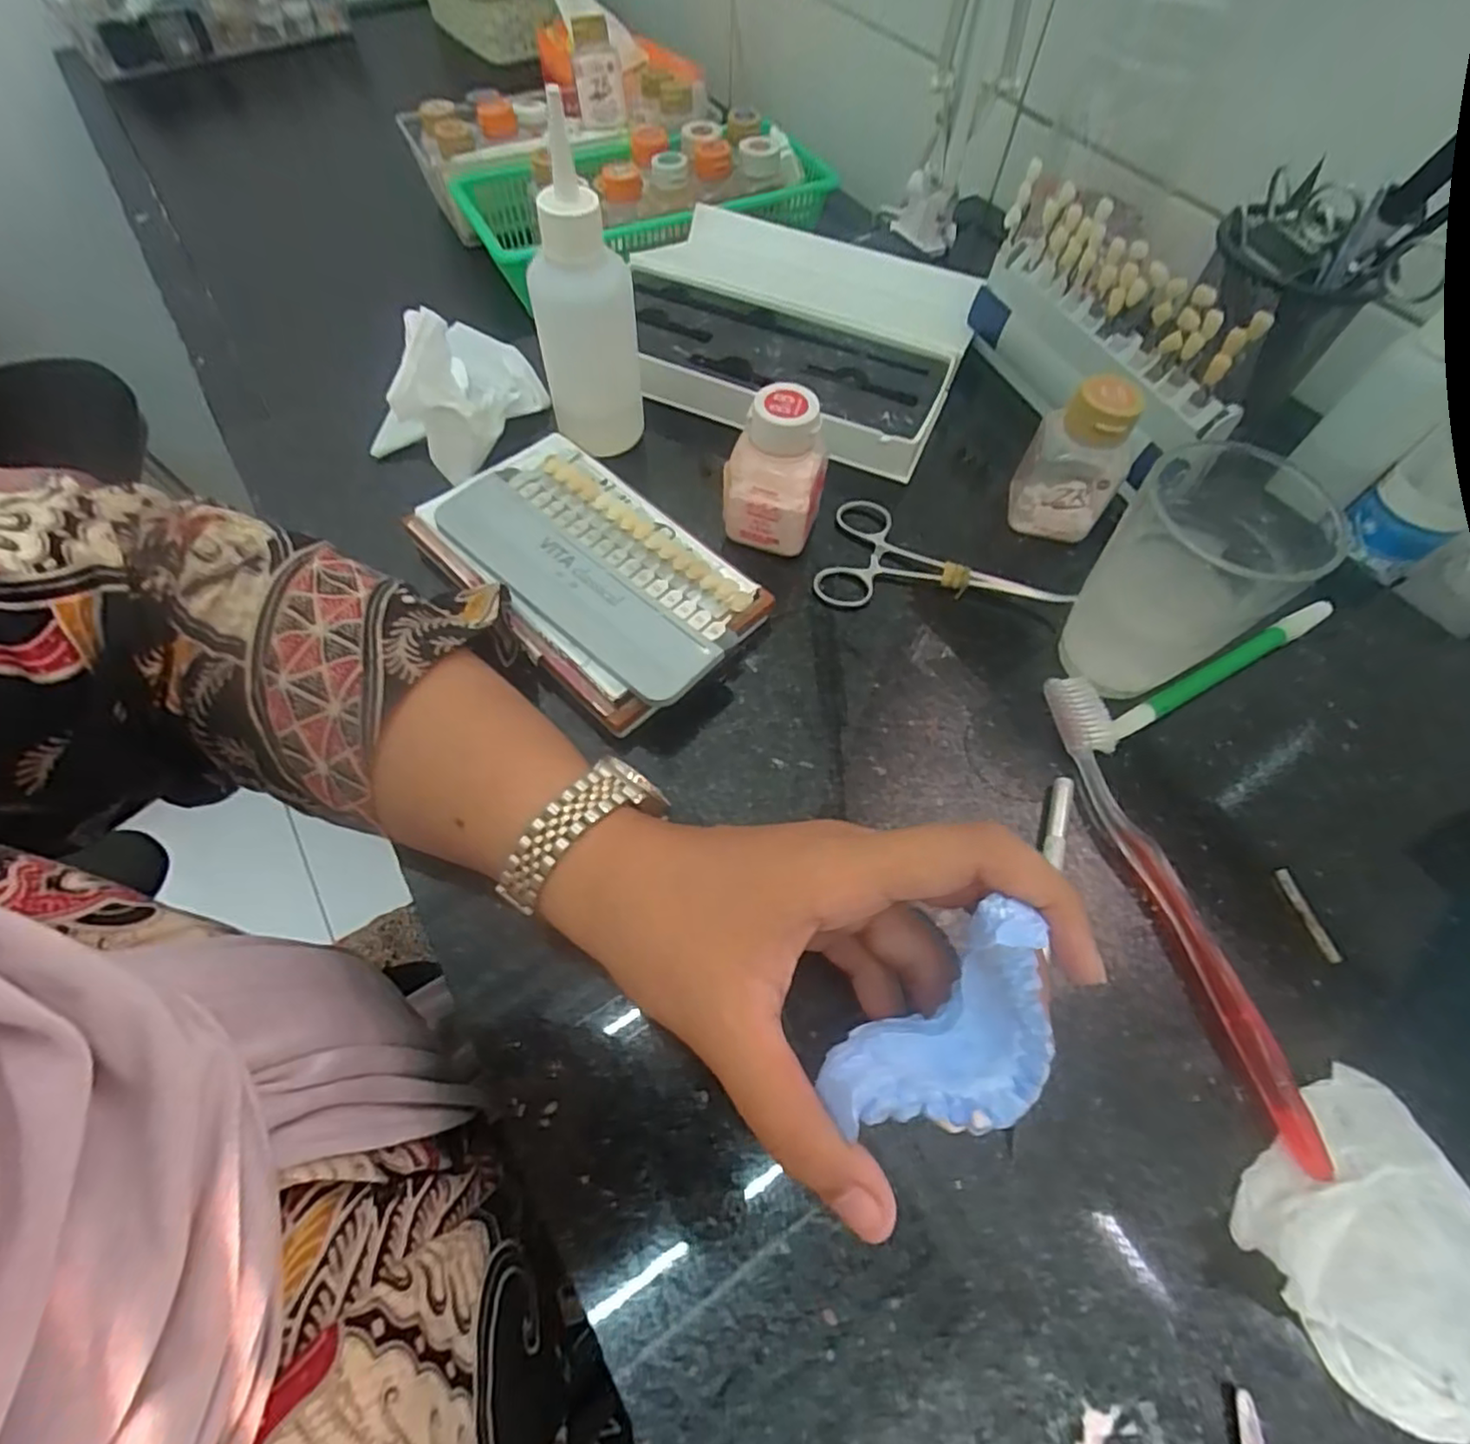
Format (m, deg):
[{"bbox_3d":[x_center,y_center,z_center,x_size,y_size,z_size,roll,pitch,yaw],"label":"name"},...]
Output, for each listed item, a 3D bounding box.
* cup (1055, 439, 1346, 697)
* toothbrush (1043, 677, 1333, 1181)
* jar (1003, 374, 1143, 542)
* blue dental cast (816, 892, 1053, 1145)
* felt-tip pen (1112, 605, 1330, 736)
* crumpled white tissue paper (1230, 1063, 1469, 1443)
[{"bbox_3d":[0.183,-0.057,0.275,0.062,0.092,0.061,1,61,-1],"label":"cup"},{"bbox_3d":[0.166,0.063,0.256,0.021,0.010,0.187,-10,62,-7],"label":"toothbrush"},{"bbox_3d":[0.165,-0.125,0.322,0.044,0.073,0.032,22,63,10],"label":"jar"},{"bbox_3d":[0.055,0.072,0.170,0.060,0.059,0.025,14,15,-26],"label":"blue dental cast"},{"bbox_3d":[0.226,-0.025,0.308,0.141,0.008,0.009,-25,65,-15],"label":"felt-tip pen"},{"bbox_3d":[0.208,0.165,0.197,0.081,0.017,0.090,-34,68,-18],"label":"crumpled white tissue paper"}]

